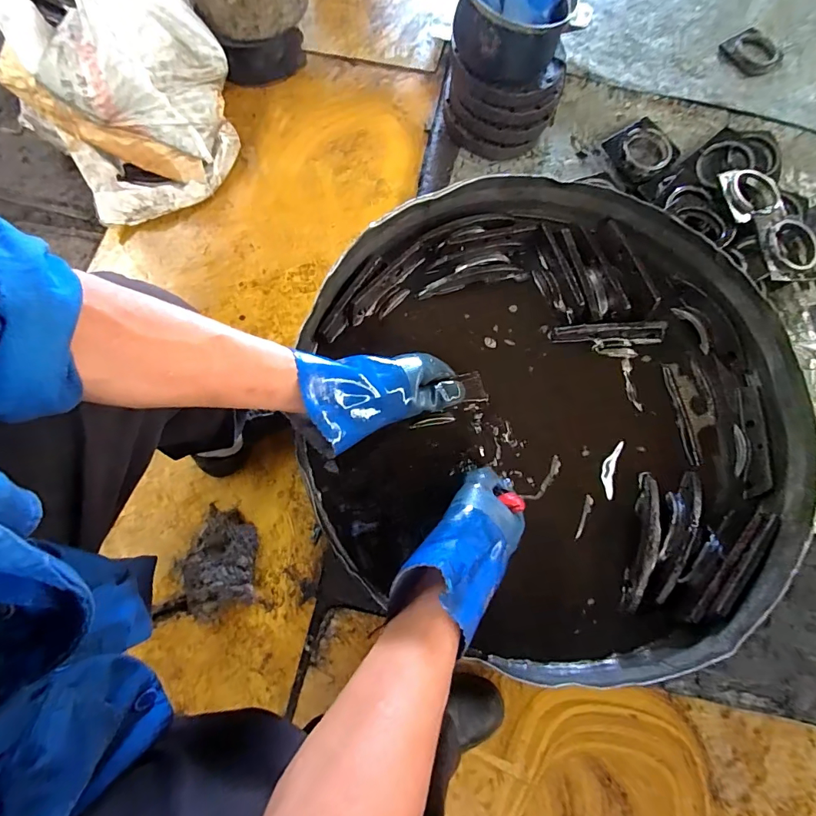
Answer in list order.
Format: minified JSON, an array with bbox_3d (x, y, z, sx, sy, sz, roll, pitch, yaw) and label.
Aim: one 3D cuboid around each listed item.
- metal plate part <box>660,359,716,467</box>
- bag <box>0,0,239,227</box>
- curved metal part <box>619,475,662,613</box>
[{"bbox_3d":[0.358,0.004,0.539,0.051,0.010,0.128,-7,73,-5],"label":"metal plate part"},{"bbox_3d":[-0.649,-0.766,0.961,0.443,0.370,0.553,-25,76,-10],"label":"bag"},{"bbox_3d":[0.262,0.148,0.484,0.018,0.041,0.154,17,73,3],"label":"curved metal part"}]

